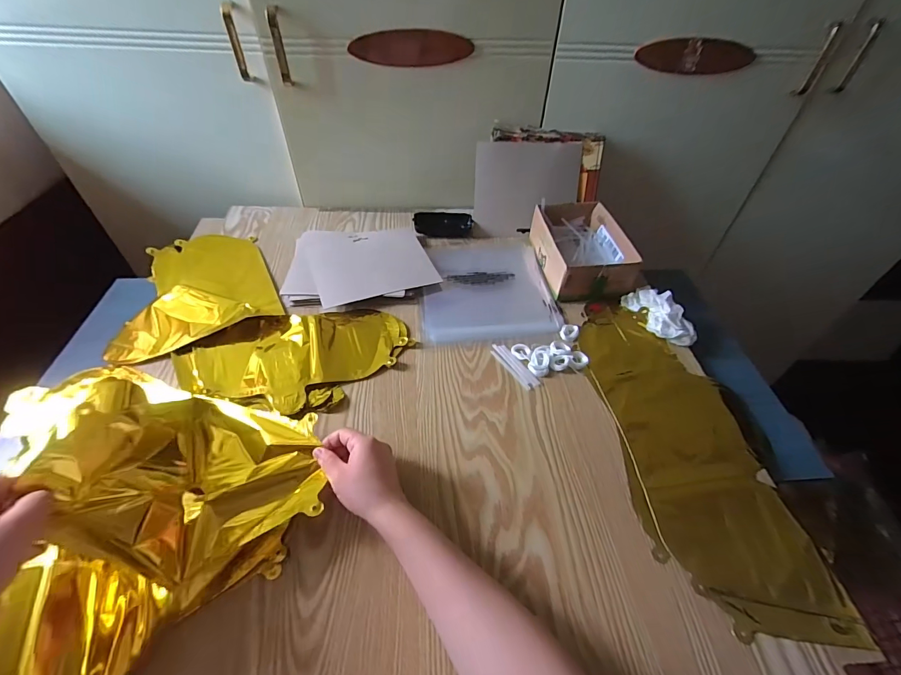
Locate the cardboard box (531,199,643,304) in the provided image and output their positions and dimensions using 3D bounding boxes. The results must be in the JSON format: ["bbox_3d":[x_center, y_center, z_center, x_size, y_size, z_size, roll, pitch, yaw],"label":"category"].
[{"bbox_3d":[0.226,-0.152,0.703,0.138,0.067,0.197,-3,48,-6],"label":"cardboard box"}]

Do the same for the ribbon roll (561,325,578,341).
[{"bbox_3d":[0.174,-0.007,0.595,0.025,0.008,0.029,23,51,17],"label":"ribbon roll"}]

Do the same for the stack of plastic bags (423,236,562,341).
[{"bbox_3d":[0.056,-0.096,0.678,0.210,0.007,0.250,-4,48,-7],"label":"stack of plastic bags"}]

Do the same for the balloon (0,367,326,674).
[{"bbox_3d":[-0.275,0.165,0.334,0.210,0.150,0.324,20,50,15],"label":"balloon"}]

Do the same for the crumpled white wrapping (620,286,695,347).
[{"bbox_3d":[0.315,-0.036,0.610,0.054,0.033,0.110,-17,51,-17],"label":"crumpled white wrapping"}]

